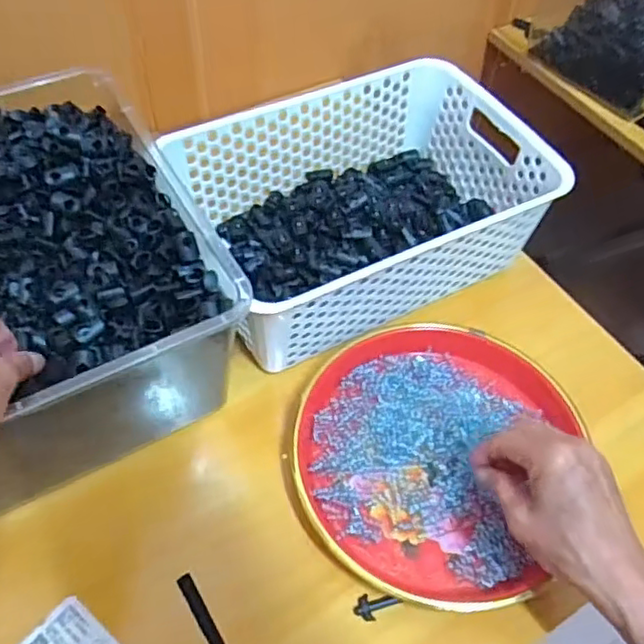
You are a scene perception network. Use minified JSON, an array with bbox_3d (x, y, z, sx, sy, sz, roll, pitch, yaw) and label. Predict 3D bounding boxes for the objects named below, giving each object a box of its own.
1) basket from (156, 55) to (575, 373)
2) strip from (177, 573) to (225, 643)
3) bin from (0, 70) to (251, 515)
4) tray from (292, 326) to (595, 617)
[{"bbox_3d":[0.032,-0.108,0.562,0.287,0.096,0.206,-23,60,-18],"label":"basket"},{"bbox_3d":[-0.080,0.193,0.417,0.009,0.004,0.055,-27,61,-20],"label":"strip"},{"bbox_3d":[-0.239,-0.016,0.472,0.286,0.152,0.278,-22,60,-18],"label":"bin"},{"bbox_3d":[0.078,0.094,0.482,0.196,0.022,0.213,2,55,-2],"label":"tray"}]

